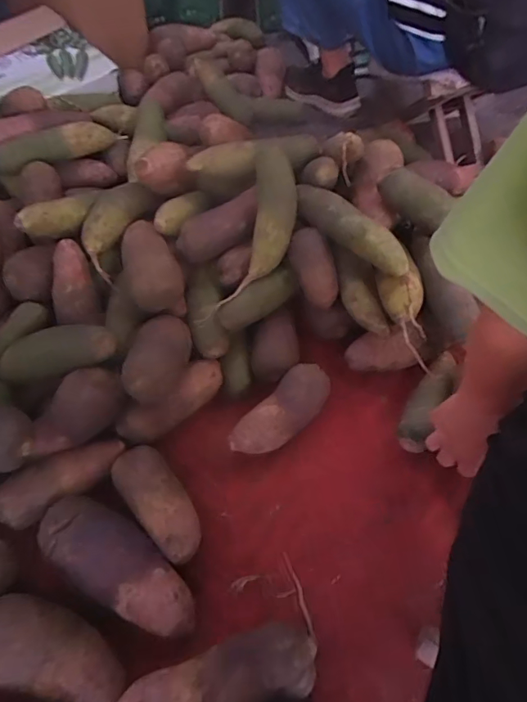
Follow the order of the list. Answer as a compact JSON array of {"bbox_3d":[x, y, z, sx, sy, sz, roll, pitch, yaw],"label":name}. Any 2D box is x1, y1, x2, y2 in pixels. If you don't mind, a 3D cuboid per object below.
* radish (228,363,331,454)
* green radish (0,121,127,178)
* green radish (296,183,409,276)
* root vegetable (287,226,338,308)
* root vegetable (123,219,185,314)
[{"bbox_3d":[0.028,0.086,0.664,0.063,0.058,0.153,36,62,25],"label":"radish"},{"bbox_3d":[-0.352,-0.352,0.841,0.225,0.052,0.046,-26,57,-17],"label":"green radish"},{"bbox_3d":[0.125,-0.176,0.692,0.055,0.047,0.207,-35,60,-22],"label":"green radish"},{"bbox_3d":[0.078,-0.122,0.725,0.058,0.050,0.115,-24,77,18],"label":"root vegetable"},{"bbox_3d":[-0.163,-0.126,0.697,0.074,0.061,0.143,-20,70,-13],"label":"root vegetable"}]

